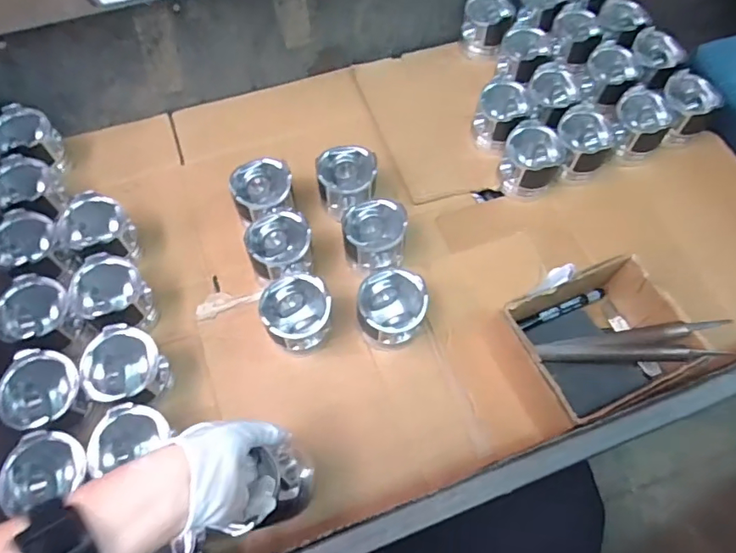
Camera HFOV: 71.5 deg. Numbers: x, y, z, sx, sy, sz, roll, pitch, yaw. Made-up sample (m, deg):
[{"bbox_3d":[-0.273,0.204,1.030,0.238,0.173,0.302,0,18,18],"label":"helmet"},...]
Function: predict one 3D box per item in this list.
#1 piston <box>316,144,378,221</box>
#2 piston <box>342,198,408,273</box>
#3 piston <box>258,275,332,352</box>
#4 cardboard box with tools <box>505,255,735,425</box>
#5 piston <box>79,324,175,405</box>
[{"bbox_3d":[-0.029,-0.133,0.734,0.084,0.069,0.085,0,64,1],"label":"piston"},{"bbox_3d":[0.008,-0.048,0.692,0.083,0.079,0.086,7,64,4],"label":"piston"},{"bbox_3d":[-0.086,0.049,0.641,0.081,0.093,0.082,0,64,1],"label":"piston"},{"bbox_3d":[0.272,0.078,0.617,0.192,0.099,0.143,-22,65,-10],"label":"cardboard box with tools"},{"bbox_3d":[-0.275,0.110,0.594,0.079,0.079,0.081,0,64,1],"label":"piston"}]

